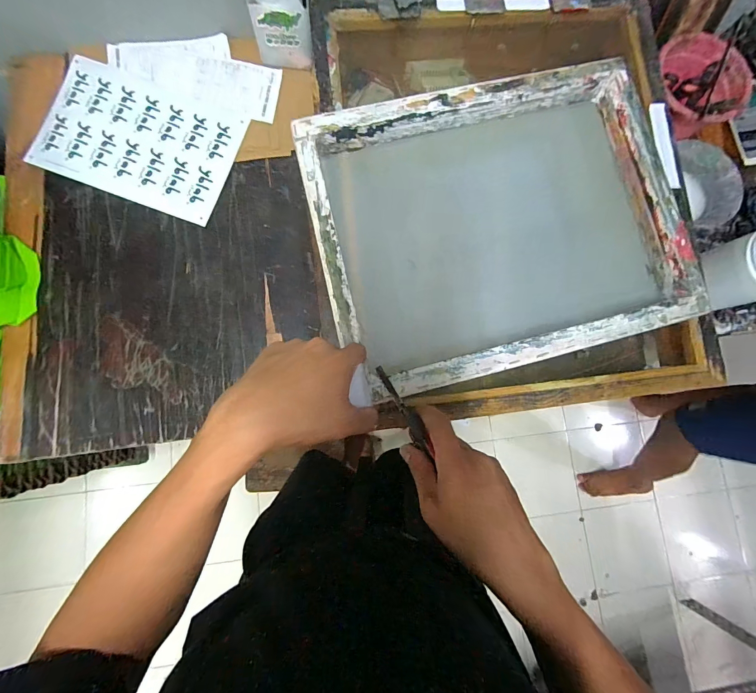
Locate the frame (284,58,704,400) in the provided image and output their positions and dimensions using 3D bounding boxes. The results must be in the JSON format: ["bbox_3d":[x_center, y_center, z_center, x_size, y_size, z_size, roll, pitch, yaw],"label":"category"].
[{"bbox_3d":[0.147,-0.152,0.445,0.431,0.057,0.348,-14,85,-4],"label":"frame"}]

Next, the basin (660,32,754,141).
[{"bbox_3d":[0.504,-0.416,0.556,0.147,0.050,0.150,0,82,-3],"label":"basin"}]

